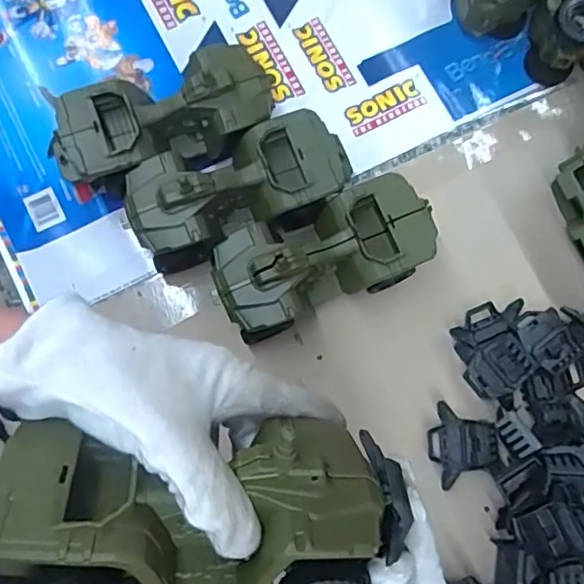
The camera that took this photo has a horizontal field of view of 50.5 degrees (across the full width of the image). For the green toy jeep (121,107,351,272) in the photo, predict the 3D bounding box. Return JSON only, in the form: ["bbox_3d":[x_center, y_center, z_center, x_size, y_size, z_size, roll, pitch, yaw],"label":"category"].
[{"bbox_3d":[-0.043,-0.083,0.523,0.183,0.079,0.093,-24,79,-7],"label":"green toy jeep"}]

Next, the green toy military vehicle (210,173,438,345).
[{"bbox_3d":[0.026,-0.027,0.513,0.176,0.076,0.079,-23,80,-6],"label":"green toy military vehicle"}]

